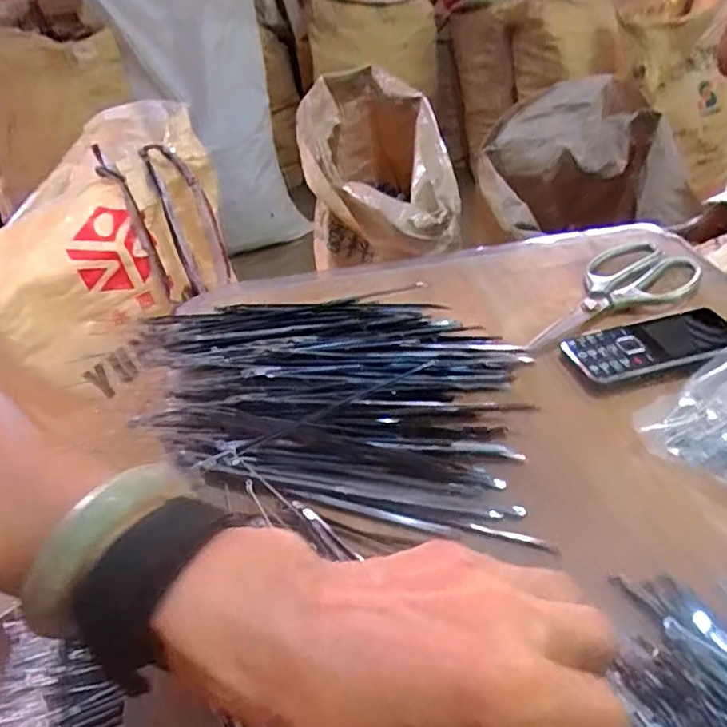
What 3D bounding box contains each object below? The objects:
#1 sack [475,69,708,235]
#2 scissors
[{"bbox_3d":[0.307,-0.271,0.872,0.315,0.169,0.225,-11,40,-7],"label":"sack"},{"bbox_3d":[0.197,-0.058,0.512,0.182,0.020,0.078,-20,42,-18],"label":"scissors"}]

